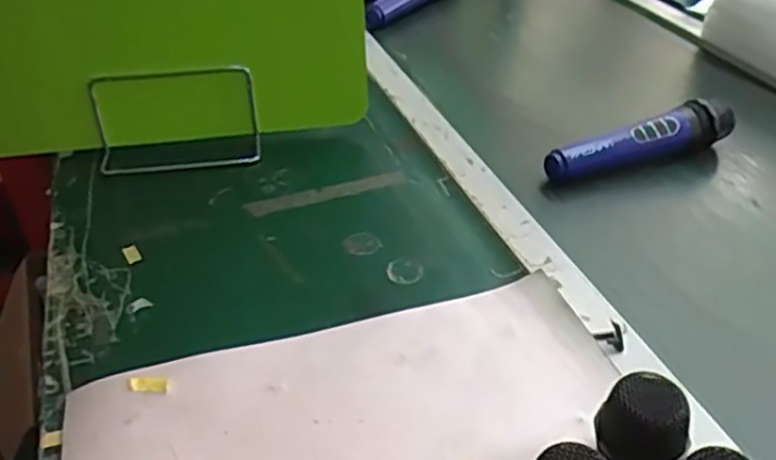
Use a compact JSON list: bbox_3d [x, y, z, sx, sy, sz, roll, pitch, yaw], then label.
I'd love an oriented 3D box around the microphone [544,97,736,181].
[{"bbox_3d":[0.242,-0.083,0.656,0.197,0.047,0.035,-15,39,-19],"label":"microphone"}]

